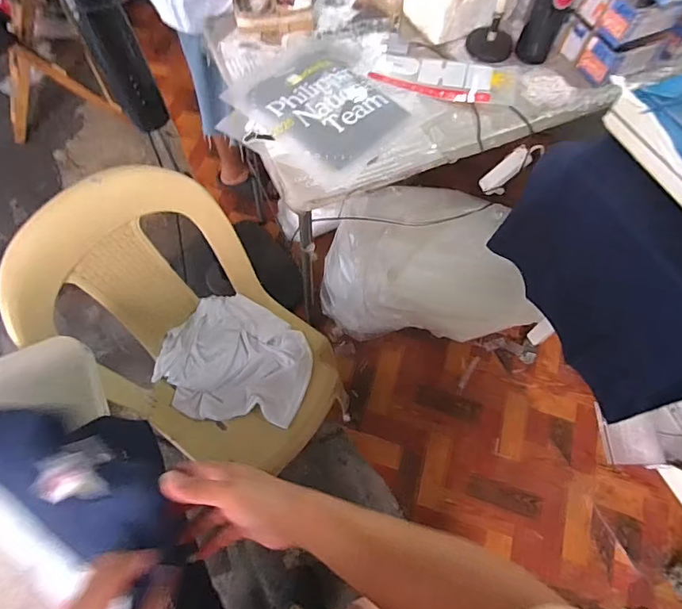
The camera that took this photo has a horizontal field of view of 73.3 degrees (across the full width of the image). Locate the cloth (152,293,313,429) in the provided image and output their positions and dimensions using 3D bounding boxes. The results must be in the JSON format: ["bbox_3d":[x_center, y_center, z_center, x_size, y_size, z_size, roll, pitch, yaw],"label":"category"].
[{"bbox_3d":[-0.242,0.128,1.073,0.340,0.034,0.285,16,65,5],"label":"cloth"}]

